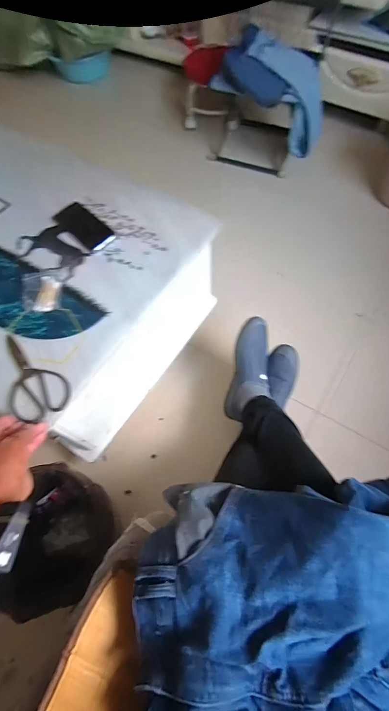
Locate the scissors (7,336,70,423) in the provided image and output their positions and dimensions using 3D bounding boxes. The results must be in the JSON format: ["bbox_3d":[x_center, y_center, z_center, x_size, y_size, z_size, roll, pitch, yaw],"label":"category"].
[{"bbox_3d":[-0.307,0.035,0.597,0.094,0.019,0.198,-38,66,-15],"label":"scissors"}]

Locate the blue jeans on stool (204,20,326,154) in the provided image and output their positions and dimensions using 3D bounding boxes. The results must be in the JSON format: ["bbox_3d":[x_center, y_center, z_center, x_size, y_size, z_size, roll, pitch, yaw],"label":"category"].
[{"bbox_3d":[0.290,-0.984,1.235,0.421,0.259,0.218,12,65,9],"label":"blue jeans on stool"}]

